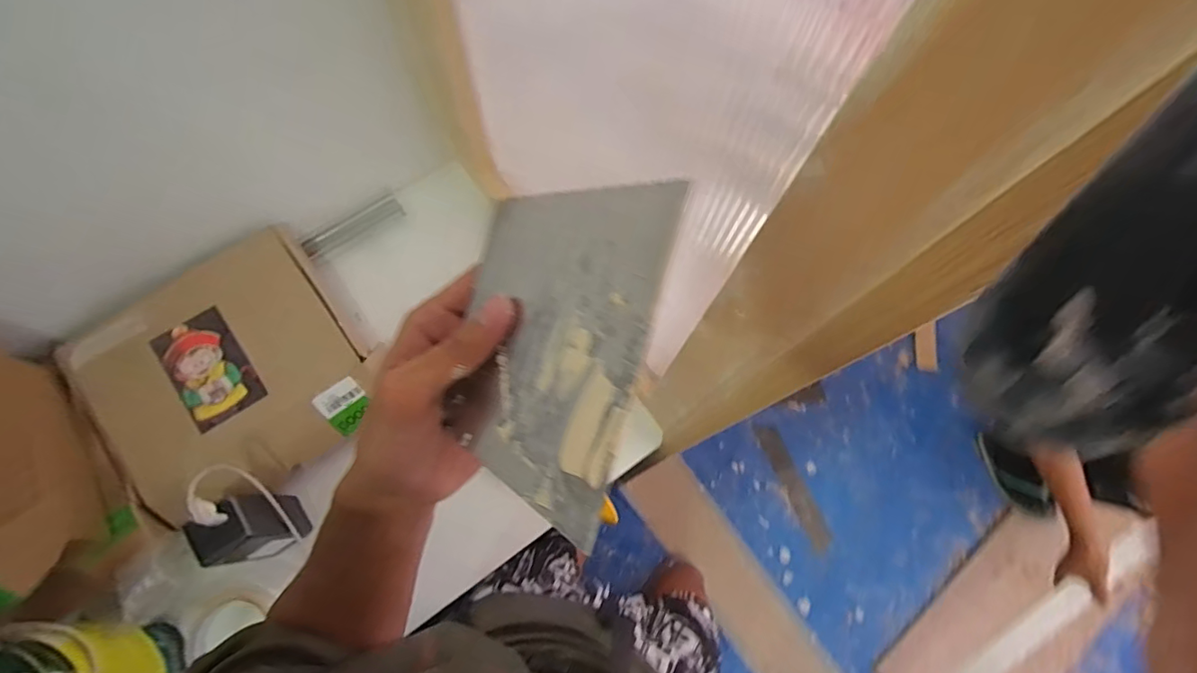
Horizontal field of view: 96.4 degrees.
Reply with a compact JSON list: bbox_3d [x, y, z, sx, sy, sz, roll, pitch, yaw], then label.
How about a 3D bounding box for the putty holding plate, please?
[{"bbox_3d":[-0.022,0.002,0.227,0.095,0.005,0.132,16,93,35],"label":"putty holding plate"}]

